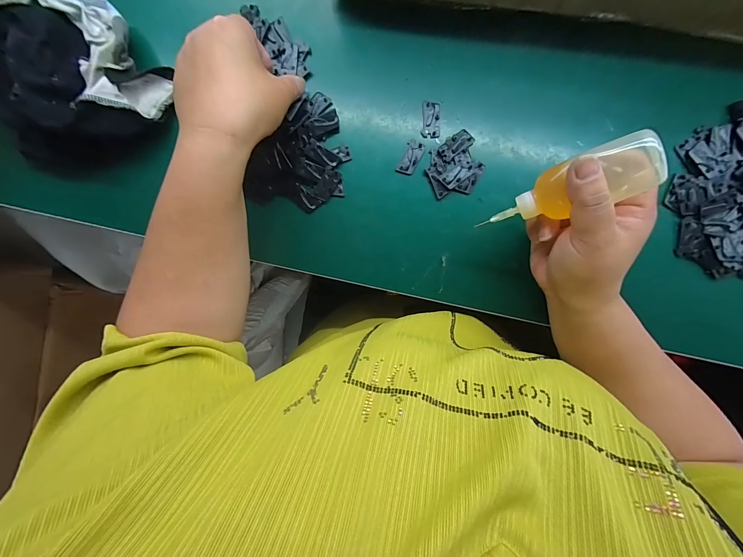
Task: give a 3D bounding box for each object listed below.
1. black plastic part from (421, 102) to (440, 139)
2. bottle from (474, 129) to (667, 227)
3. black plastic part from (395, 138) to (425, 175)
[{"bbox_3d":[0.059,-0.157,0.313,0.017,0.004,0.034,2,91,2],"label":"black plastic part"},{"bbox_3d":[0.143,-0.066,0.235,0.108,0.044,0.038,-19,95,27],"label":"bottle"},{"bbox_3d":[0.039,-0.120,0.316,0.017,0.004,0.034,25,92,1],"label":"black plastic part"}]

